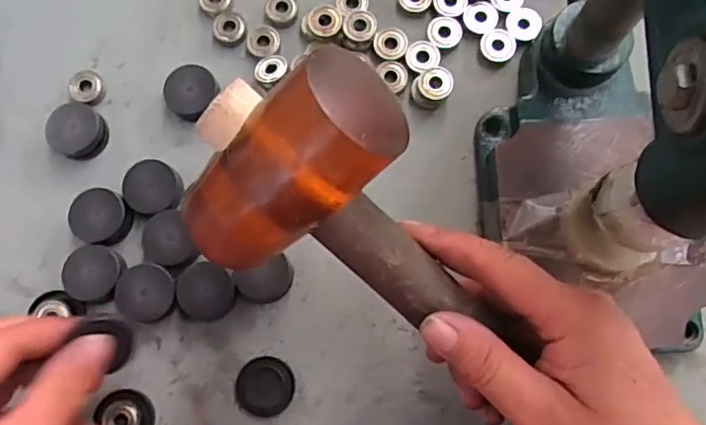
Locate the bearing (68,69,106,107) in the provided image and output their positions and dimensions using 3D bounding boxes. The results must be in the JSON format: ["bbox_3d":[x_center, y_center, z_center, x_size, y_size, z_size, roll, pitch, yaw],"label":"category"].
[{"bbox_3d":[-0.168,-0.079,0.359,0.022,0.011,0.021,0,80,0],"label":"bearing"}]

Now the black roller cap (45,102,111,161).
[{"bbox_3d":[-0.171,-0.050,0.352,0.034,0.012,0.033,0,80,0],"label":"black roller cap"}]

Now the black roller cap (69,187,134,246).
[{"bbox_3d":[-0.150,0.003,0.340,0.032,0.014,0.032,0,80,0],"label":"black roller cap"}]

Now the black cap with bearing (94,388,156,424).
[{"bbox_3d":[-0.129,0.117,0.321,0.029,0.011,0.033,-28,81,-4],"label":"black cap with bearing"}]

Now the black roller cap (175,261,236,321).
[{"bbox_3d":[-0.085,0.046,0.331,0.033,0.016,0.032,0,80,0],"label":"black roller cap"}]

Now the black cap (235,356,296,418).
[{"bbox_3d":[-0.050,0.100,0.325,0.032,0.005,0.032,0,80,0],"label":"black cap"}]

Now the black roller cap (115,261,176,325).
[{"bbox_3d":[-0.119,0.047,0.330,0.032,0.014,0.032,0,80,0],"label":"black roller cap"}]

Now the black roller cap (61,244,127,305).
[{"bbox_3d":[-0.151,0.036,0.334,0.031,0.014,0.033,0,80,0],"label":"black roller cap"}]

